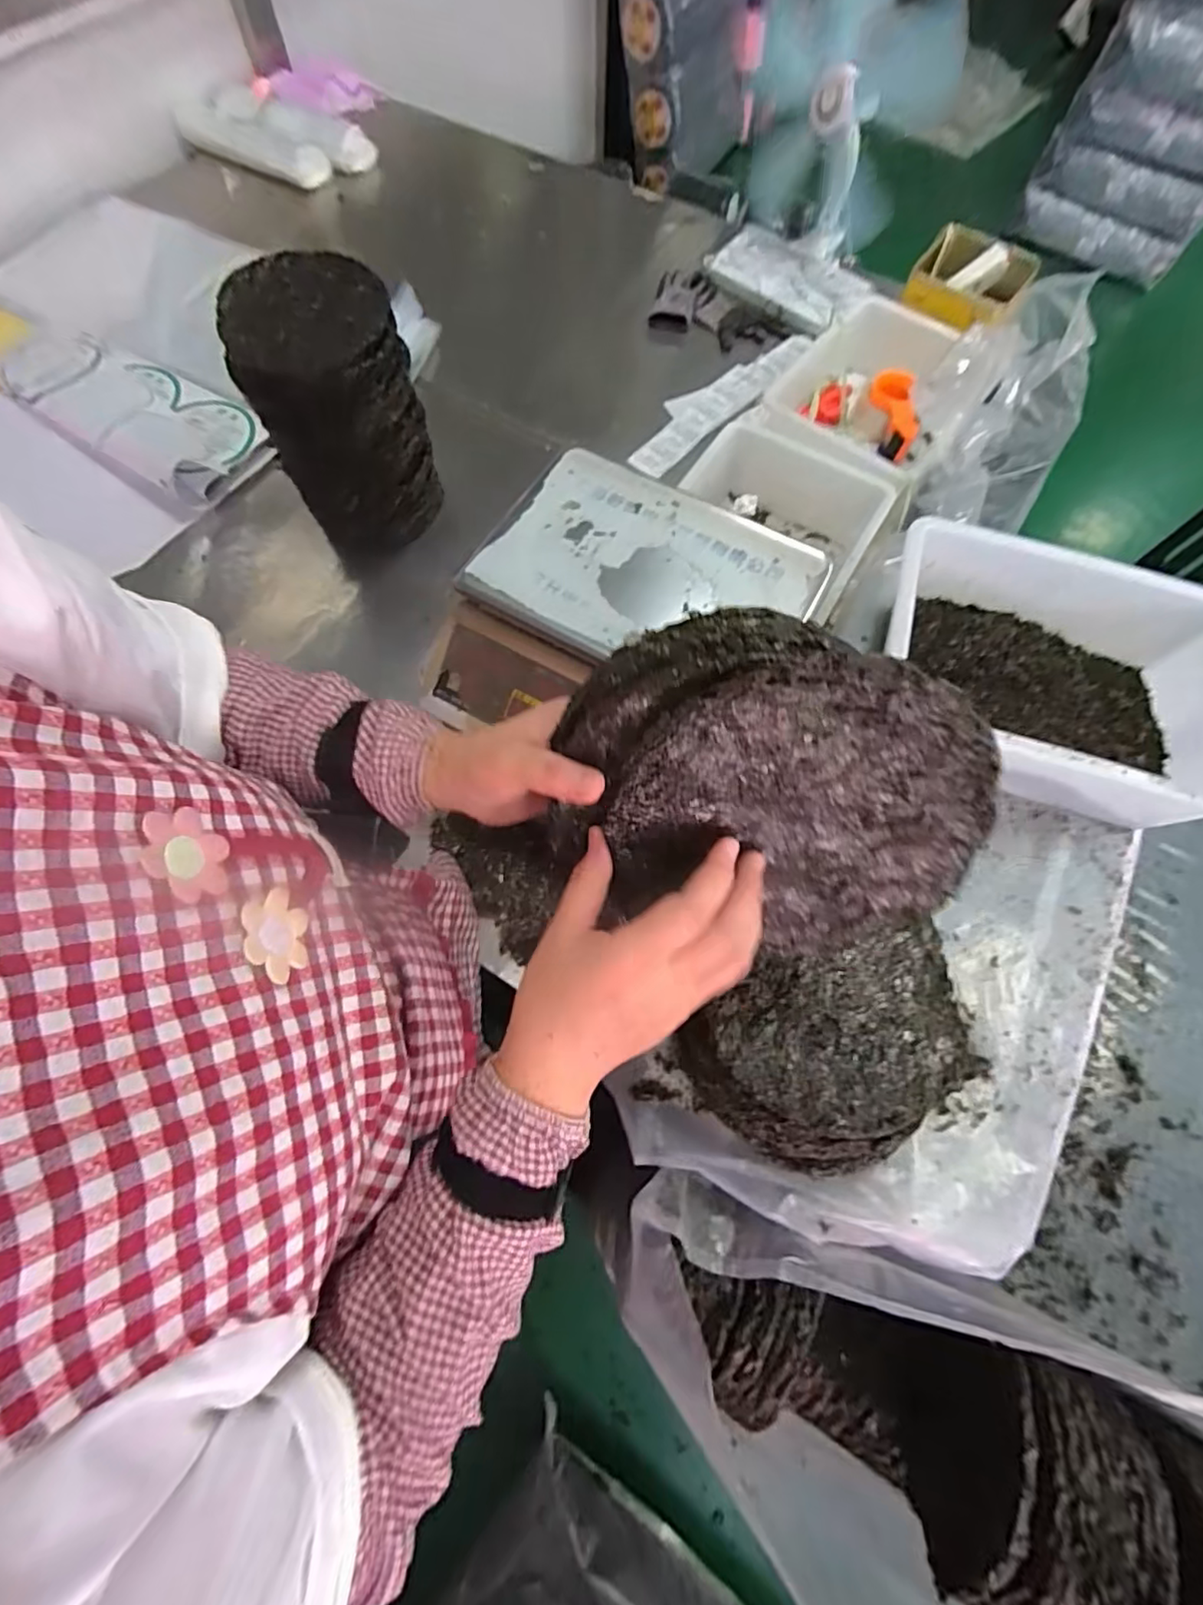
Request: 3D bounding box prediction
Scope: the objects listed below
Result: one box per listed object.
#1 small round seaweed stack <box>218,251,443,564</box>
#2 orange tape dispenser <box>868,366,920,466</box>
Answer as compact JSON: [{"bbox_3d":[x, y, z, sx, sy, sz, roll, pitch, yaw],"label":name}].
[{"bbox_3d":[-0.355,-0.524,0.841,0.196,0.290,0.194,1,68,-1],"label":"small round seaweed stack"},{"bbox_3d":[0.501,-0.666,1.036,0.069,0.057,0.167,7,68,1],"label":"orange tape dispenser"}]

